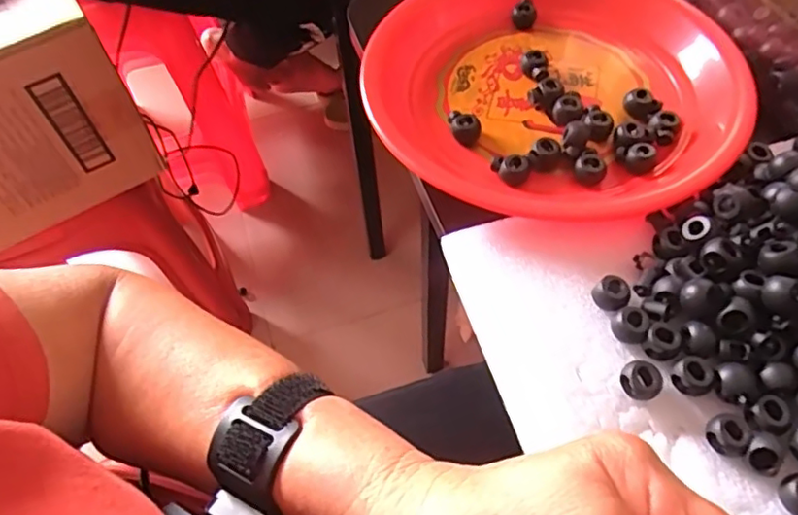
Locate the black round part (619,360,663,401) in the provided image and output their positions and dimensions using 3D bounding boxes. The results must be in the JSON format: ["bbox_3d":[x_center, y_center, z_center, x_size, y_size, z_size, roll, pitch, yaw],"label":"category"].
[{"bbox_3d":[0.110,0.056,0.273,0.017,0.013,0.015,37,67,23],"label":"black round part"}]

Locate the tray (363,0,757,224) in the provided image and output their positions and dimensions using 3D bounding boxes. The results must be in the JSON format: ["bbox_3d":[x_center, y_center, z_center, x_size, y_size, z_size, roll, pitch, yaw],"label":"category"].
[{"bbox_3d":[0.095,-0.111,0.382,0.227,0.037,0.223,12,59,11],"label":"tray"}]

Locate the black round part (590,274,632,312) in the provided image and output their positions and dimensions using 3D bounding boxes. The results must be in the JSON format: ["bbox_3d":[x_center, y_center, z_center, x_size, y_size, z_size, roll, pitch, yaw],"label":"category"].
[{"bbox_3d":[0.105,0.019,0.295,0.016,0.014,0.014,30,64,20],"label":"black round part"}]

